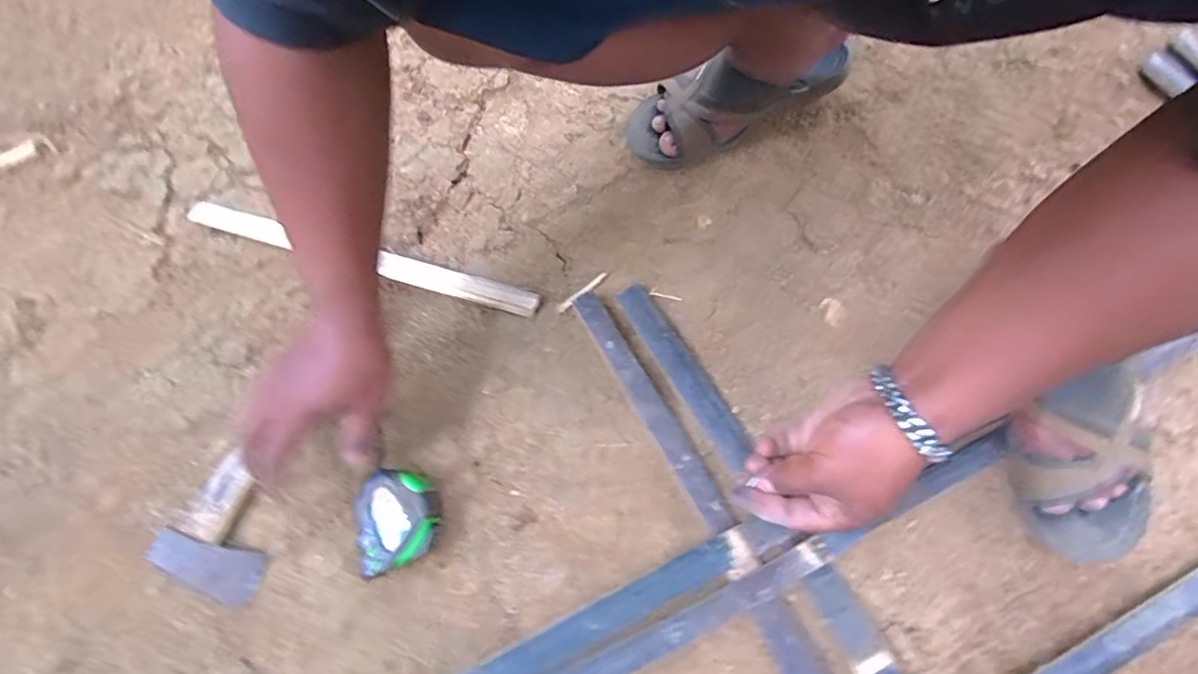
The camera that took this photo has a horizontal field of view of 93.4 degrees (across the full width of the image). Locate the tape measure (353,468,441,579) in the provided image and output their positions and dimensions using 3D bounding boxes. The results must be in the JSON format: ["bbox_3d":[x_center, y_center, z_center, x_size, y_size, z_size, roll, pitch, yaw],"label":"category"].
[{"bbox_3d":[-0.167,0.157,0.480,0.062,0.046,0.078,-8,68,-2],"label":"tape measure"}]

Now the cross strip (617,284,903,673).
[{"bbox_3d":[0.229,0.281,0.435,0.040,0.022,0.817,-27,69,-9],"label":"cross strip"}]

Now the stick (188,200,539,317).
[{"bbox_3d":[-0.257,-0.087,0.607,0.402,0.014,0.028,15,69,8],"label":"stick"}]

